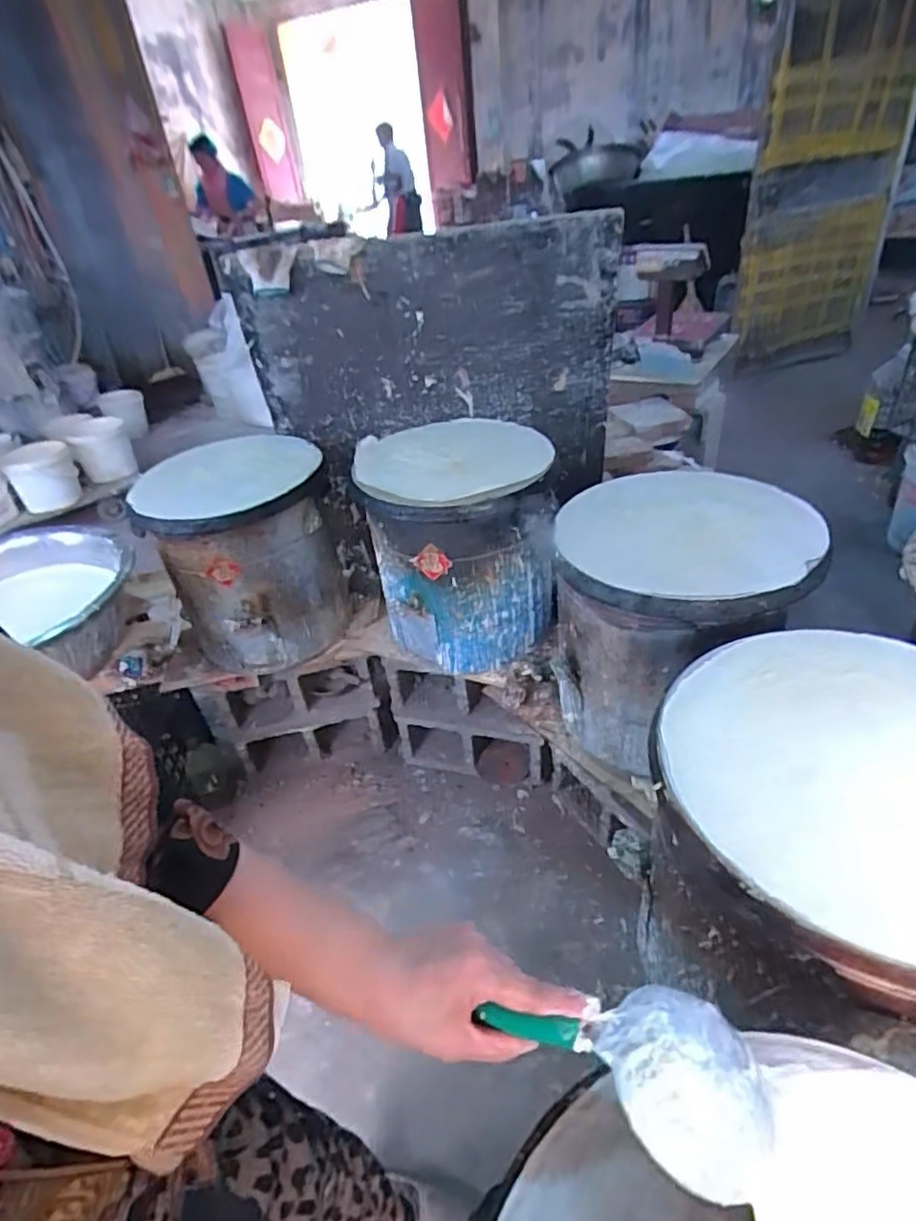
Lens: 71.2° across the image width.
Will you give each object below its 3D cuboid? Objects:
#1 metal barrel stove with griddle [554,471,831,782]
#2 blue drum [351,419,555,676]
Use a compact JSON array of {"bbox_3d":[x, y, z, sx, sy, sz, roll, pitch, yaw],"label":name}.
[{"bbox_3d":[0.331,0.042,1.040,0.380,0.395,0.391,-5,37,3],"label":"metal barrel stove with griddle"},{"bbox_3d":[0.005,-0.129,1.311,0.359,0.426,0.333,-3,37,5],"label":"blue drum"}]

